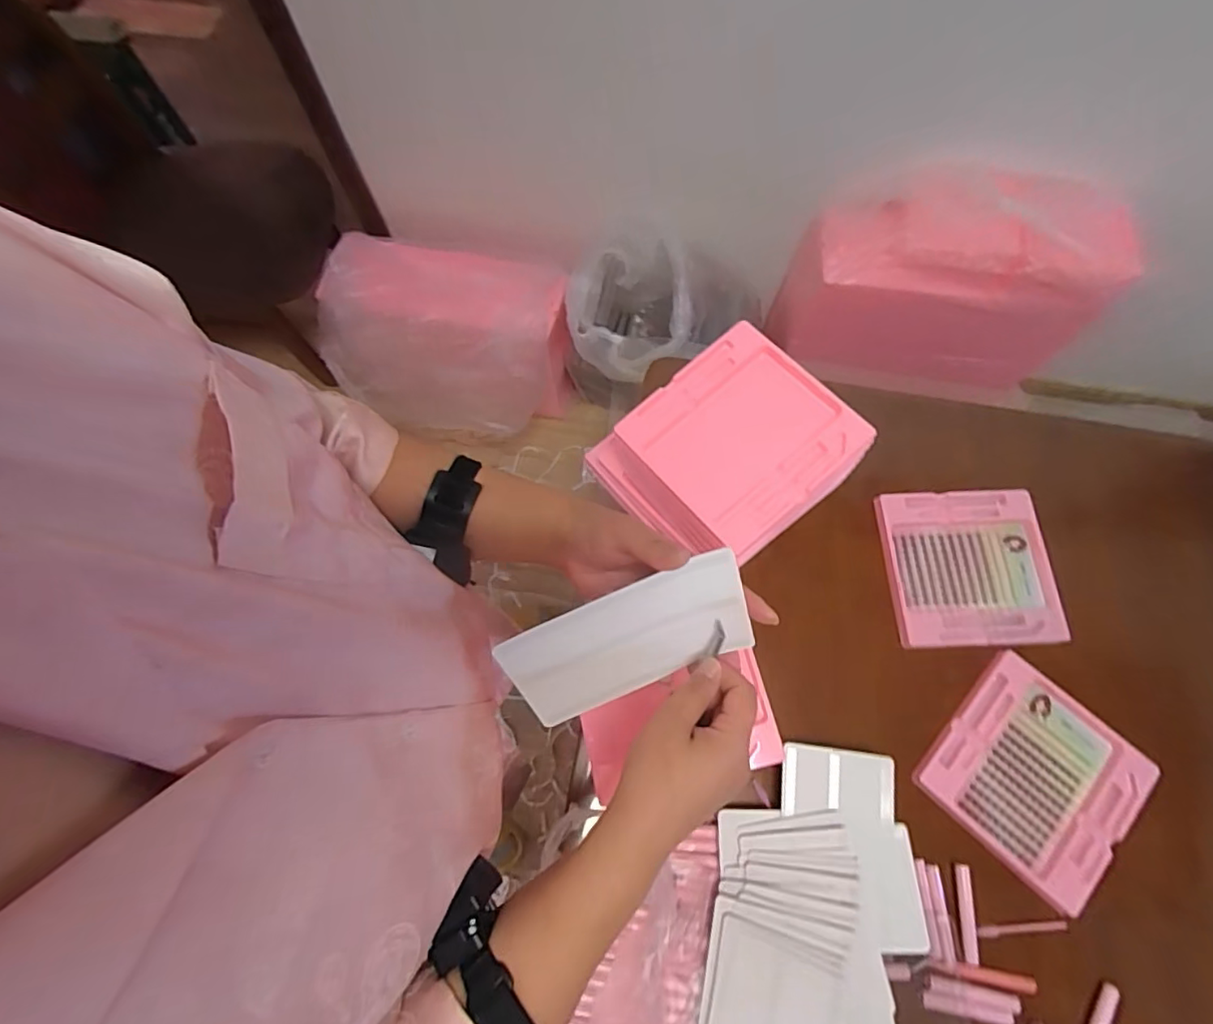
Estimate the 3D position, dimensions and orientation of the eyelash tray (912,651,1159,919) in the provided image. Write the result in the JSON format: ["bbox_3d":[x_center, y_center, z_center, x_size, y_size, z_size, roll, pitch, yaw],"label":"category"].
[{"bbox_3d":[0.468,0.282,0.624,0.188,0.020,0.201,41,76,13],"label":"eyelash tray"}]

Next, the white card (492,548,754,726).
[{"bbox_3d":[0.018,0.094,0.407,0.169,0.108,0.009,-24,38,-1],"label":"white card"}]

